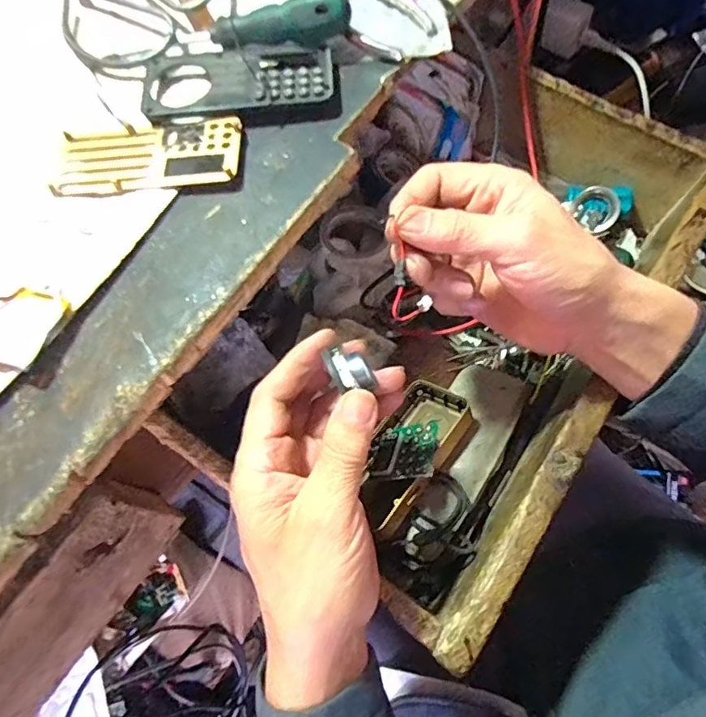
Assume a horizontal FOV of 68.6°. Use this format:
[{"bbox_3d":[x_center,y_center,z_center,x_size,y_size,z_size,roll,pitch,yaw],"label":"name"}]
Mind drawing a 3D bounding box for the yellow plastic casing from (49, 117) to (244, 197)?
[{"bbox_3d":[-0.113,-0.113,0.285,0.101,0.008,0.044,-3,66,2],"label":"yellow plastic casing"}]

